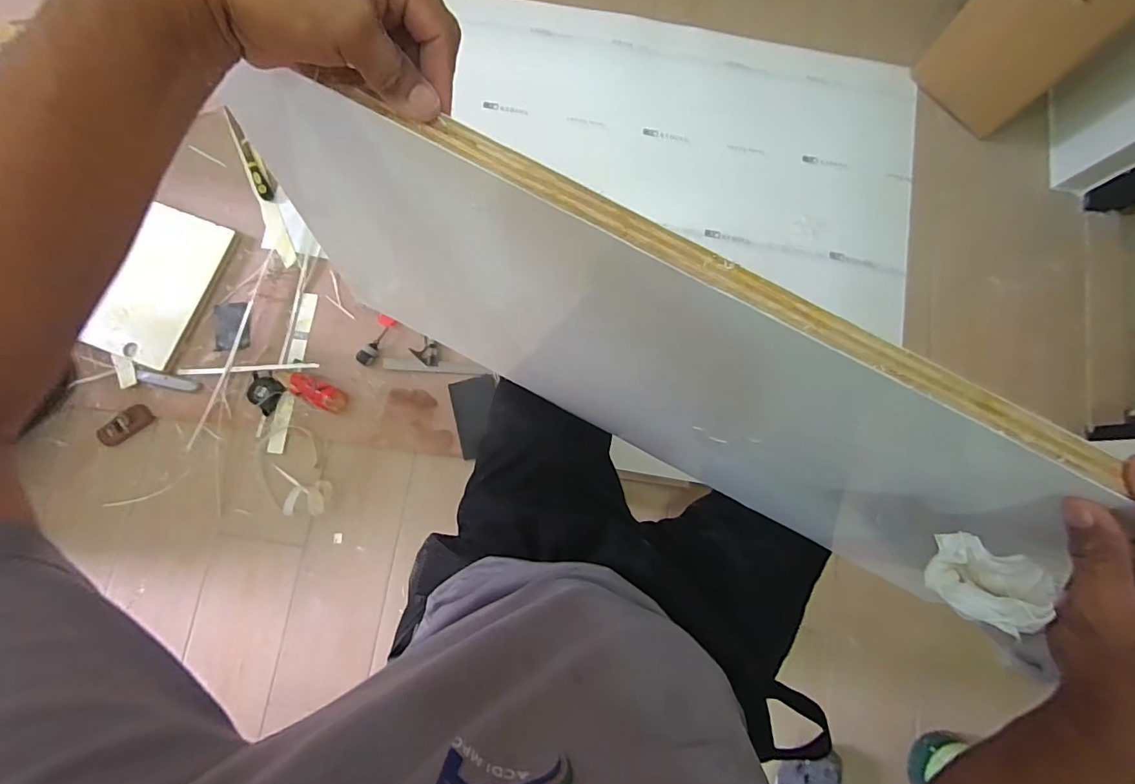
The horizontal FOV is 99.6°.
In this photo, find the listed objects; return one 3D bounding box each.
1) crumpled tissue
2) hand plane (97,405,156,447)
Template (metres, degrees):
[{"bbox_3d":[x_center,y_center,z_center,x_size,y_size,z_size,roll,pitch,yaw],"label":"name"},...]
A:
[{"bbox_3d":[0.266,0.122,0.306,0.059,0.047,0.050,25,82,2],"label":"crumpled tissue"},{"bbox_3d":[-1.029,0.080,1.107,0.123,0.046,0.045,-40,85,-7],"label":"hand plane"}]

